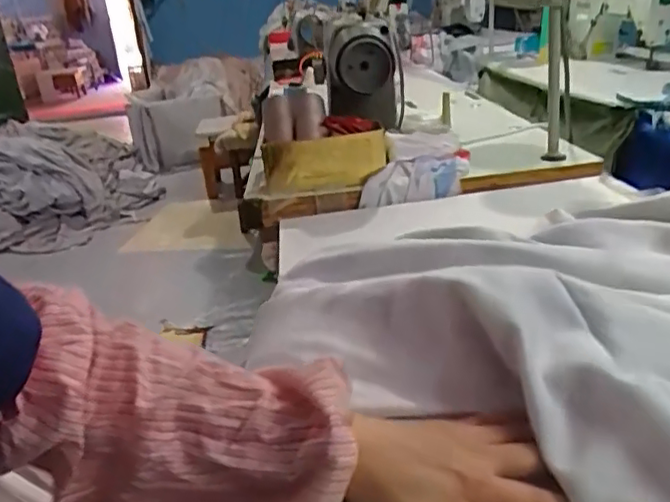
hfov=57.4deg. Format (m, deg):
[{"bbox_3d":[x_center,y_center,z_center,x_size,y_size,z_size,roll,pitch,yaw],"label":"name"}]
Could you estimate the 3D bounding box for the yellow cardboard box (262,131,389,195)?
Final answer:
[{"bbox_3d":[-0.019,-0.127,0.885,0.181,0.072,0.041,-1,24,12],"label":"yellow cardboard box"}]

